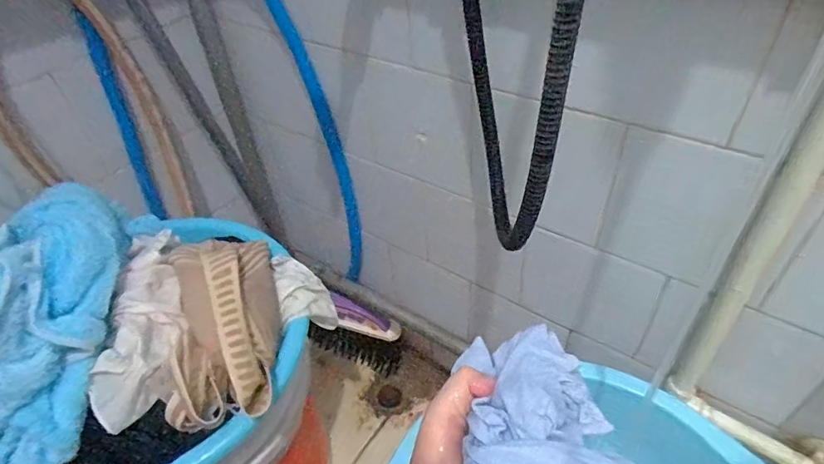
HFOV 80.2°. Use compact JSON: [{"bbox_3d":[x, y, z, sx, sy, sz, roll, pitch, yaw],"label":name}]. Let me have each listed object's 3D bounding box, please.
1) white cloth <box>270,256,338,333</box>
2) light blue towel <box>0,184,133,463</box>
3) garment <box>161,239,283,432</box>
[{"bbox_3d":[-0.129,0.068,0.565,0.075,0.033,0.089,7,43,-50],"label":"white cloth"},{"bbox_3d":[-0.345,0.065,0.442,0.146,0.124,0.267,-3,44,3],"label":"light blue towel"},{"bbox_3d":[-0.187,0.082,0.483,0.095,0.081,0.193,-12,44,-7],"label":"garment"}]

